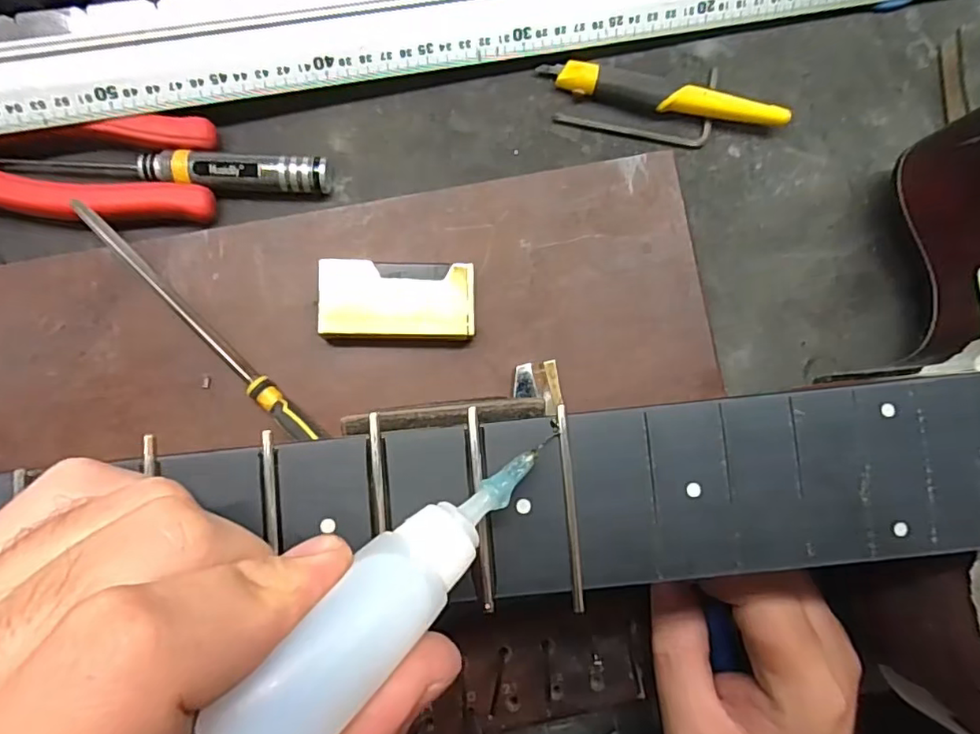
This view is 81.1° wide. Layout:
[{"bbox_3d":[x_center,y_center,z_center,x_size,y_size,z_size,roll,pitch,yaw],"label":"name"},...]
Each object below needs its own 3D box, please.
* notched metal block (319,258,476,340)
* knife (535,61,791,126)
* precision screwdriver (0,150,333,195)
[{"bbox_3d":[-0.041,-0.029,0.260,0.067,0.014,0.035,1,86,-4],"label":"notched metal block"},{"bbox_3d":[0.091,-0.145,0.301,0.128,0.016,0.019,12,85,-3],"label":"knife"},{"bbox_3d":[-0.160,-0.095,0.279,0.159,0.017,0.017,0,86,-4],"label":"precision screwdriver"}]

